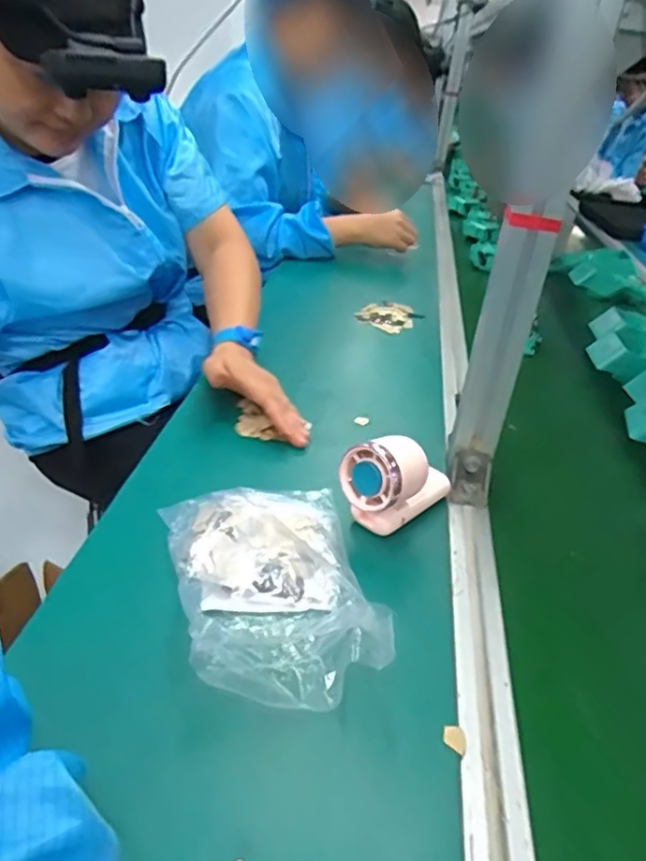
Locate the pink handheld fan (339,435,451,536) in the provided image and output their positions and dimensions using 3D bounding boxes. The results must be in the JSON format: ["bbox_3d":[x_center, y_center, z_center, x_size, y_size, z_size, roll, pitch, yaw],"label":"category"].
[{"bbox_3d":[0.066,0.040,0.566,0.052,0.081,0.106,27,38,31],"label":"pink handheld fan"}]

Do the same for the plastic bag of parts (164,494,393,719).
[{"bbox_3d":[-0.040,0.103,0.475,0.136,0.045,0.203,-3,33,-13],"label":"plastic bag of parts"}]

